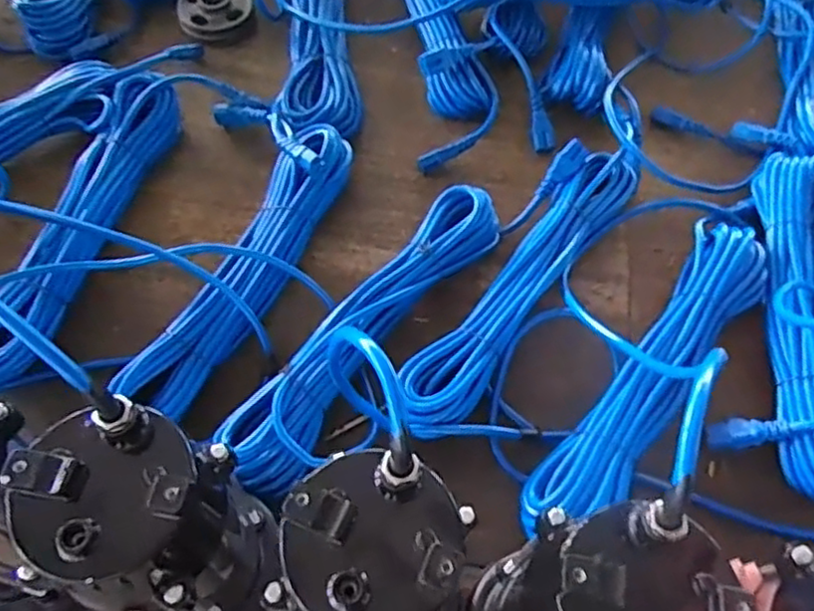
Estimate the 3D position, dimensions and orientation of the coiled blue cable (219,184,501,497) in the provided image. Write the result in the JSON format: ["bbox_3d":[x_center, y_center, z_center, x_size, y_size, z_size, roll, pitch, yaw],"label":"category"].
[{"bbox_3d":[-0.025,0.013,0.589,0.070,0.049,0.321,33,64,15],"label":"coiled blue cable"}]

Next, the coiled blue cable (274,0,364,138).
[{"bbox_3d":[-0.111,-0.328,0.781,0.098,0.040,0.356,-4,61,-5],"label":"coiled blue cable"}]

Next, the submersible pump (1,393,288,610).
[{"bbox_3d":[-0.143,0.167,0.377,0.095,0.219,0.150,3,60,-1],"label":"submersible pump"}]

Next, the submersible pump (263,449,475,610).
[{"bbox_3d":[-0.018,0.186,0.368,0.101,0.226,0.140,14,61,5],"label":"submersible pump"}]

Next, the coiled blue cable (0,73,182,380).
[{"bbox_3d":[-0.308,-0.093,0.635,0.075,0.051,0.341,11,60,3],"label":"coiled blue cable"}]

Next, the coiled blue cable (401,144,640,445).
[{"bbox_3d":[0.105,-0.025,0.621,0.075,0.051,0.357,34,64,15],"label":"coiled blue cable"}]

